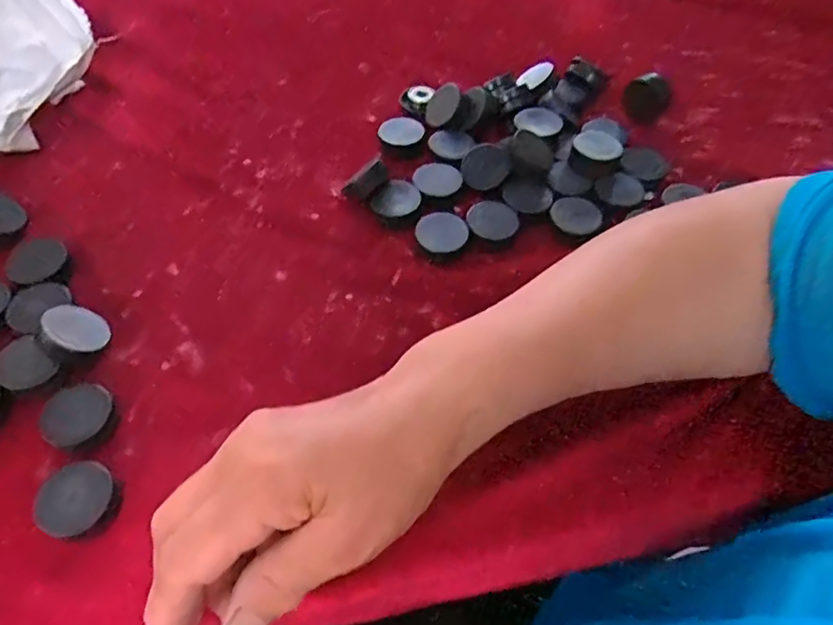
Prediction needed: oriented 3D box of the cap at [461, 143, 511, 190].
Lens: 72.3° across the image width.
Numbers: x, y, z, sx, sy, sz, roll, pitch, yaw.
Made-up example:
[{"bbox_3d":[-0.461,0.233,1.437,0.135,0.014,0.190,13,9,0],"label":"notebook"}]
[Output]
[{"bbox_3d":[0.045,-0.098,0.379,0.033,0.005,0.033,-17,67,15],"label":"cap"}]

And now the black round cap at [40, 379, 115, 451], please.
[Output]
[{"bbox_3d":[-0.168,0.050,0.281,0.032,0.004,0.032,1,54,-1],"label":"black round cap"}]

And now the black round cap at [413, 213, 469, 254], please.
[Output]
[{"bbox_3d":[0.016,-0.050,0.353,0.031,0.006,0.027,14,55,9],"label":"black round cap"}]

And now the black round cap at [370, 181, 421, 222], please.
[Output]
[{"bbox_3d":[-0.013,-0.073,0.372,0.032,0.007,0.034,1,54,-1],"label":"black round cap"}]

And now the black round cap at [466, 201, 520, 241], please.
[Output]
[{"bbox_3d":[0.049,-0.059,0.364,0.027,0.009,0.029,1,54,-1],"label":"black round cap"}]

